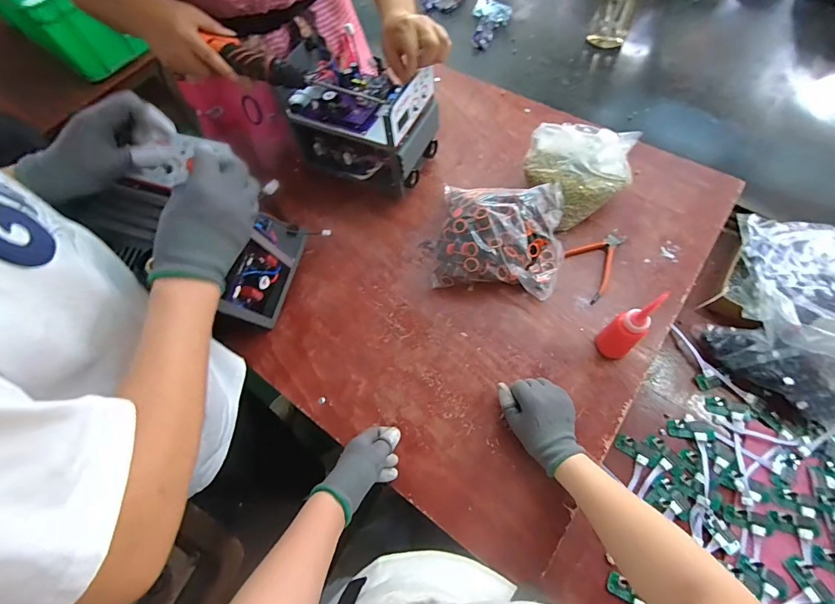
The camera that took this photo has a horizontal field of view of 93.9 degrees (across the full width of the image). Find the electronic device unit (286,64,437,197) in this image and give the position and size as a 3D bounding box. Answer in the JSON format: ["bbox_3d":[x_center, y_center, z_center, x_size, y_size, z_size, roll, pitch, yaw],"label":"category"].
[{"bbox_3d":[-0.100,-0.332,0.727,0.247,0.182,0.153,23,67,14],"label":"electronic device unit"}]

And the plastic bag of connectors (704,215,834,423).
[{"bbox_3d":[0.696,0.025,0.607,0.355,0.138,0.322,24,68,15],"label":"plastic bag of connectors"}]

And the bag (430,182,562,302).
[{"bbox_3d":[0.135,-0.113,0.653,0.208,0.089,0.191,10,65,8],"label":"bag"}]

